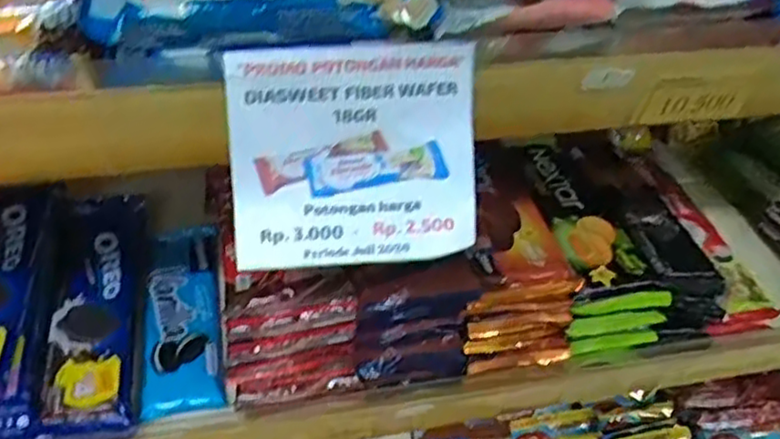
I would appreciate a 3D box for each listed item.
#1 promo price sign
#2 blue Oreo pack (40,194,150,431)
[{"bbox_3d":[-0.013,-0.025,0.271,0.096,0.084,0.011,-4,13,-10],"label":"promo price sign"},{"bbox_3d":[-0.182,0.054,0.445,0.051,0.026,0.188,-7,42,-11],"label":"blue Oreo pack"}]

